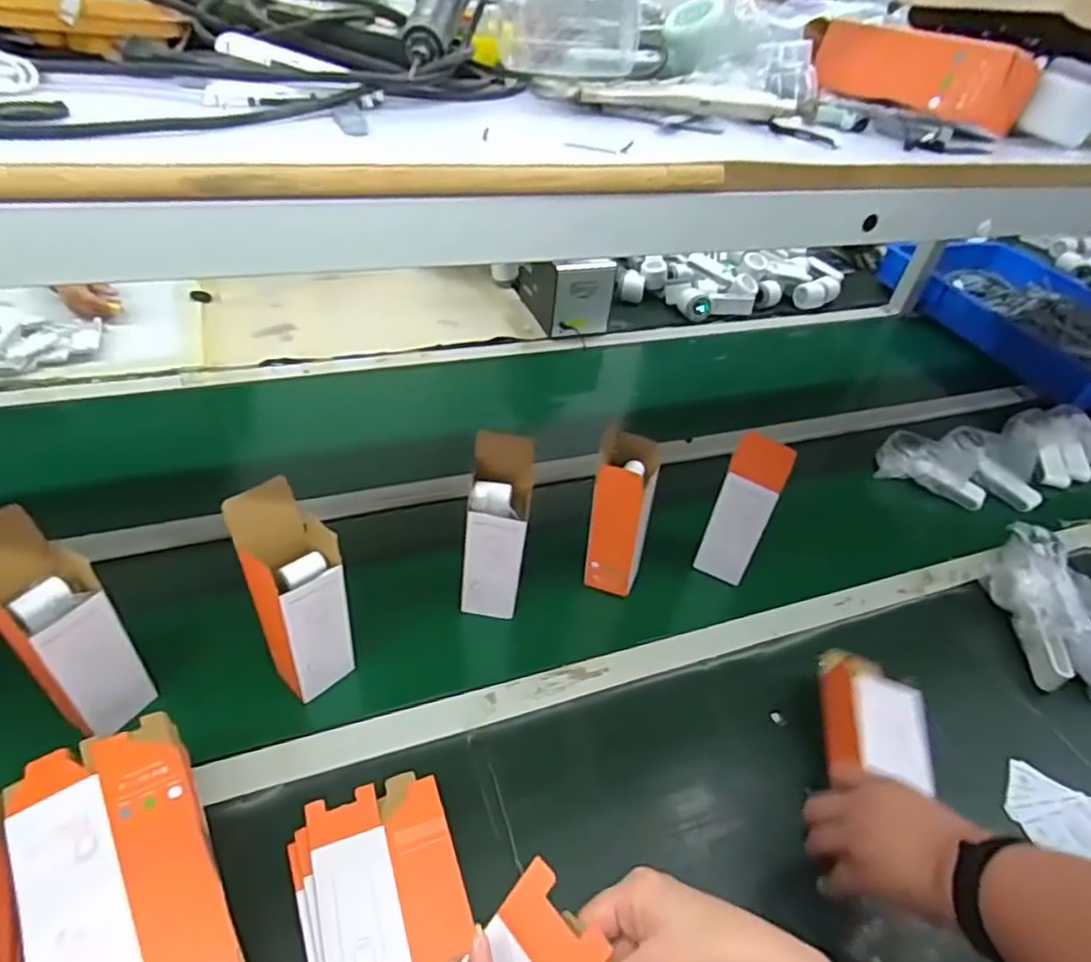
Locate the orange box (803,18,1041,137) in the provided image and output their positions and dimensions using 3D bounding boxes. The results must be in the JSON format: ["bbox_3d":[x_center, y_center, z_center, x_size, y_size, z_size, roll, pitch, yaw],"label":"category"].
[{"bbox_3d":[0.326,-0.375,0.594,0.063,0.057,0.205,-21,50,-27],"label":"orange box"}]

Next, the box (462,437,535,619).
[{"bbox_3d":[-0.051,0.052,0.739,0.069,0.208,0.088,9,43,2],"label":"box"}]

